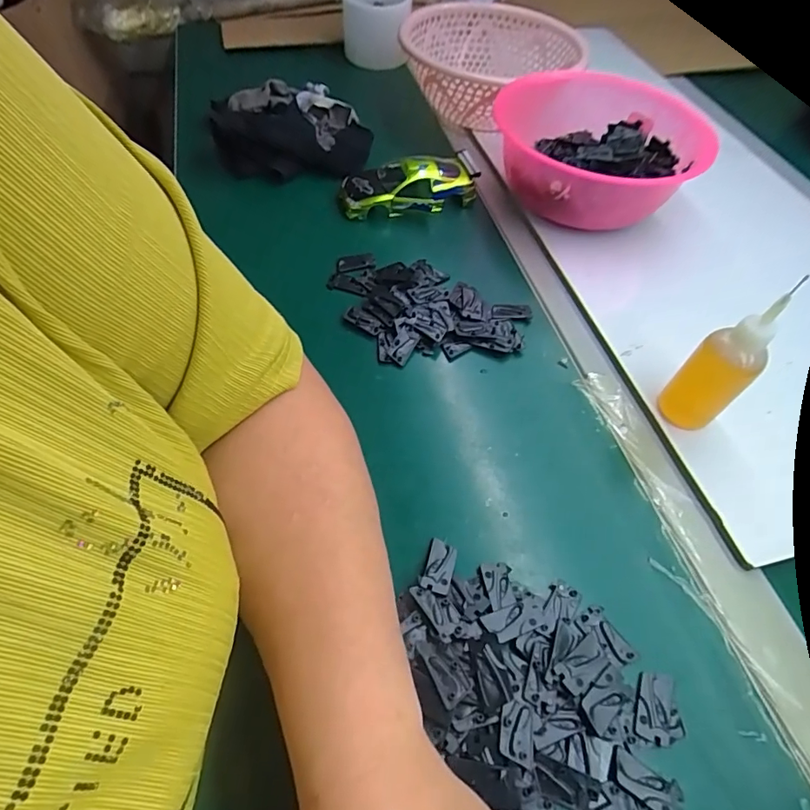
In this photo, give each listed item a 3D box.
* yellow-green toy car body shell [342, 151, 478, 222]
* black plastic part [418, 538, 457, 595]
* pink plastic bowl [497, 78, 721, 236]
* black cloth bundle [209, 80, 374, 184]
[{"bbox_3d":[0.004,-0.216,0.492,0.132,0.041,0.059,-4,55,-7],"label":"yellow-green toy car body shell"},{"bbox_3d":[0.020,0.094,0.292,0.016,0.006,0.031,18,56,9],"label":"black plastic part"},{"bbox_3d":[0.174,-0.226,0.479,0.177,0.102,0.169,2,55,-3],"label":"pink plastic bowl"},{"bbox_3d":[-0.124,-0.302,0.539,0.165,0.048,0.157,-3,55,-6],"label":"black cloth bundle"}]

